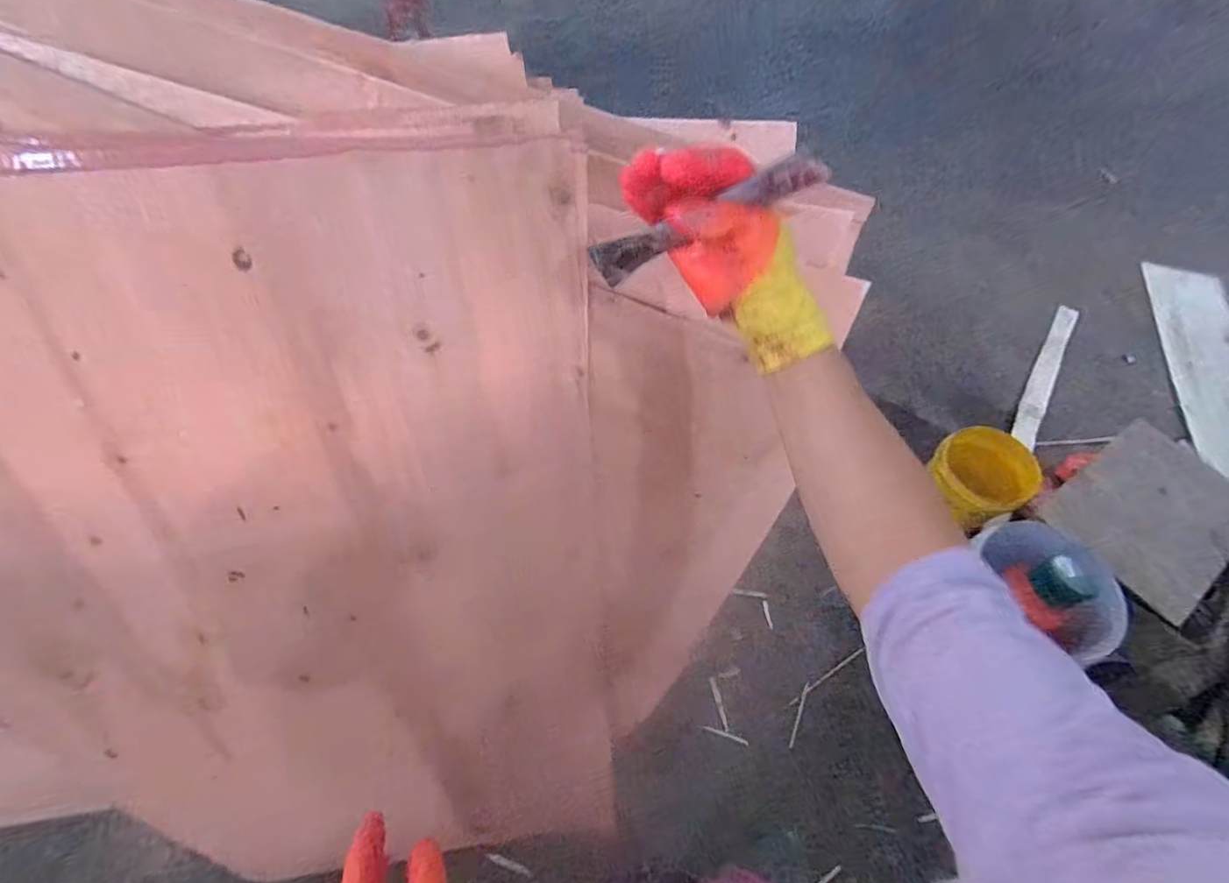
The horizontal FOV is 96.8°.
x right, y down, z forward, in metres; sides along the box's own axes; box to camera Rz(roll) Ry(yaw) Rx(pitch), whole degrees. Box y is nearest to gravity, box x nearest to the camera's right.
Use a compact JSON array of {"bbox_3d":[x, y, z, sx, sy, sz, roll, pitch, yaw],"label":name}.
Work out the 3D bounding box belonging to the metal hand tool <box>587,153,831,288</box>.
[{"bbox_3d":[0.058,-0.165,0.404,0.195,0.032,0.013,-10,45,44],"label":"metal hand tool"}]

